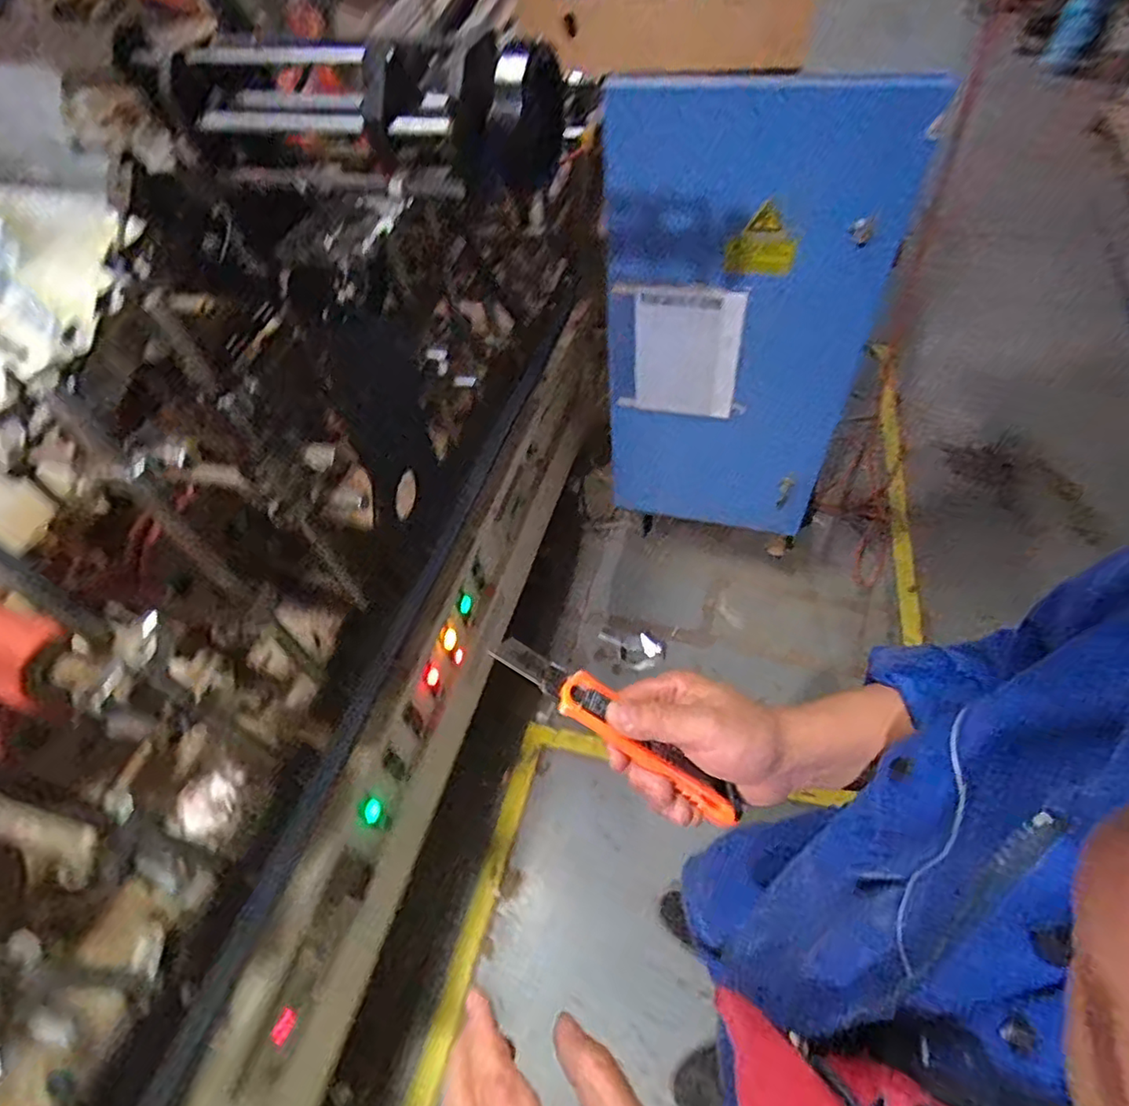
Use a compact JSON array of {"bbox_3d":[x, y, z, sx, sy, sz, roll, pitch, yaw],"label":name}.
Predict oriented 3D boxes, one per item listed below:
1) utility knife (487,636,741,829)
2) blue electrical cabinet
[{"bbox_3d":[0.038,0.112,0.400,0.189,0.012,0.028,37,60,-5],"label":"utility knife"},{"bbox_3d":[0.375,-0.452,1.363,0.525,1.041,0.276,16,56,16],"label":"blue electrical cabinet"}]

